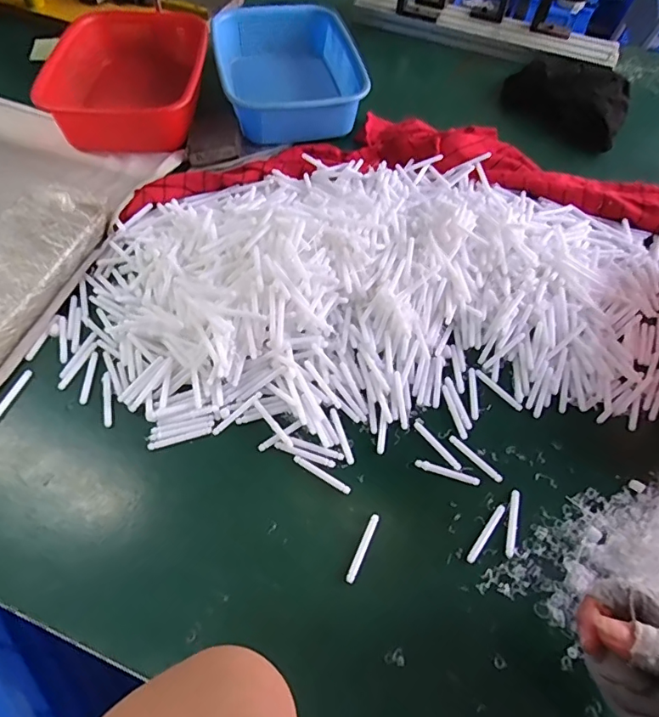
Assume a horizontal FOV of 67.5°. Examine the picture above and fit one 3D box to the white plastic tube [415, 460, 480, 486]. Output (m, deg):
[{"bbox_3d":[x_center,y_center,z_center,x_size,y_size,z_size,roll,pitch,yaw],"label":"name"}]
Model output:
[{"bbox_3d":[0.111,0.107,0.463,0.060,0.005,0.008,17,58,8],"label":"white plastic tube"}]

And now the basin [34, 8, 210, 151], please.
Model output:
[{"bbox_3d":[-0.294,-0.403,0.750,0.211,0.112,0.253,2,56,-3],"label":"basin"}]

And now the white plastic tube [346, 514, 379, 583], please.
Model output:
[{"bbox_3d":[0.029,0.160,0.419,0.007,0.004,0.059,23,59,11],"label":"white plastic tube"}]

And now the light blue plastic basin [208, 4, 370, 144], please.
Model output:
[{"bbox_3d":[-0.068,-0.447,0.785,0.213,0.094,0.248,-8,58,-10],"label":"light blue plastic basin"}]

